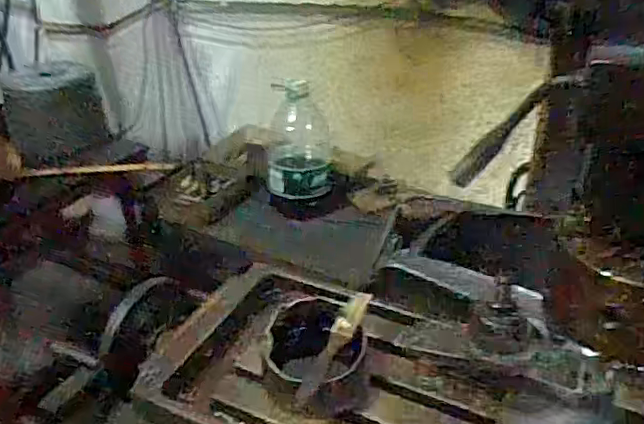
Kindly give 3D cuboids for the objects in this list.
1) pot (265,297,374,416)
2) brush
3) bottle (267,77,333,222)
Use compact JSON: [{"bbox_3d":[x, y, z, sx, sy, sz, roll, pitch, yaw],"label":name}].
[{"bbox_3d":[-0.006,0.142,0.580,0.098,0.052,0.106,-1,33,1],"label":"pot"},{"bbox_3d":[0.012,0.133,0.578,0.023,0.023,0.129,24,69,33],"label":"brush"},{"bbox_3d":[-0.064,-0.197,1.579,0.168,0.318,0.147,-2,33,-1],"label":"bottle"}]

